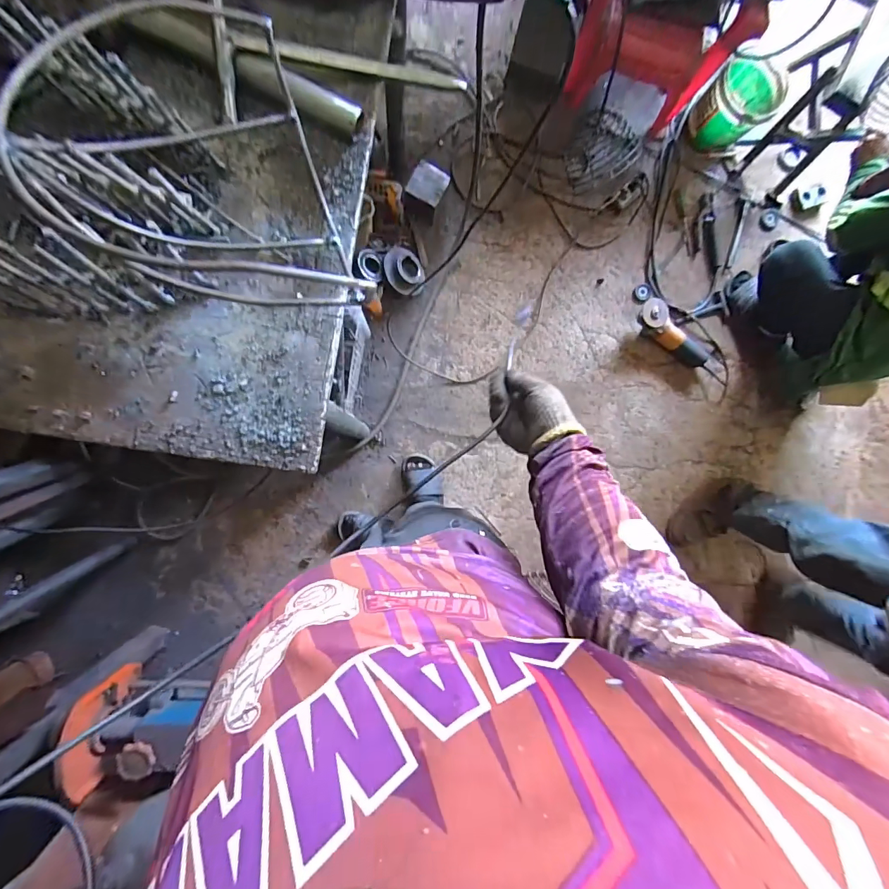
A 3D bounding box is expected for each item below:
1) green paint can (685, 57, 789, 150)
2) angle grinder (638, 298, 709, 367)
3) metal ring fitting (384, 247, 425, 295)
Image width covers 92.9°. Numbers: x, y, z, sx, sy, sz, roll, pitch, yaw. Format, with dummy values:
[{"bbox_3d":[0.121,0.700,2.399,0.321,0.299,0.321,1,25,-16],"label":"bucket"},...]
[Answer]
[{"bbox_3d":[0.889,-1.033,1.278,0.193,0.189,0.179,0,91,-7],"label":"green paint can"},{"bbox_3d":[0.724,-0.345,1.334,0.274,0.100,0.082,34,89,-6],"label":"angle grinder"},{"bbox_3d":[-0.116,-0.502,1.243,0.118,0.090,0.150,3,90,-7],"label":"metal ring fitting"}]

